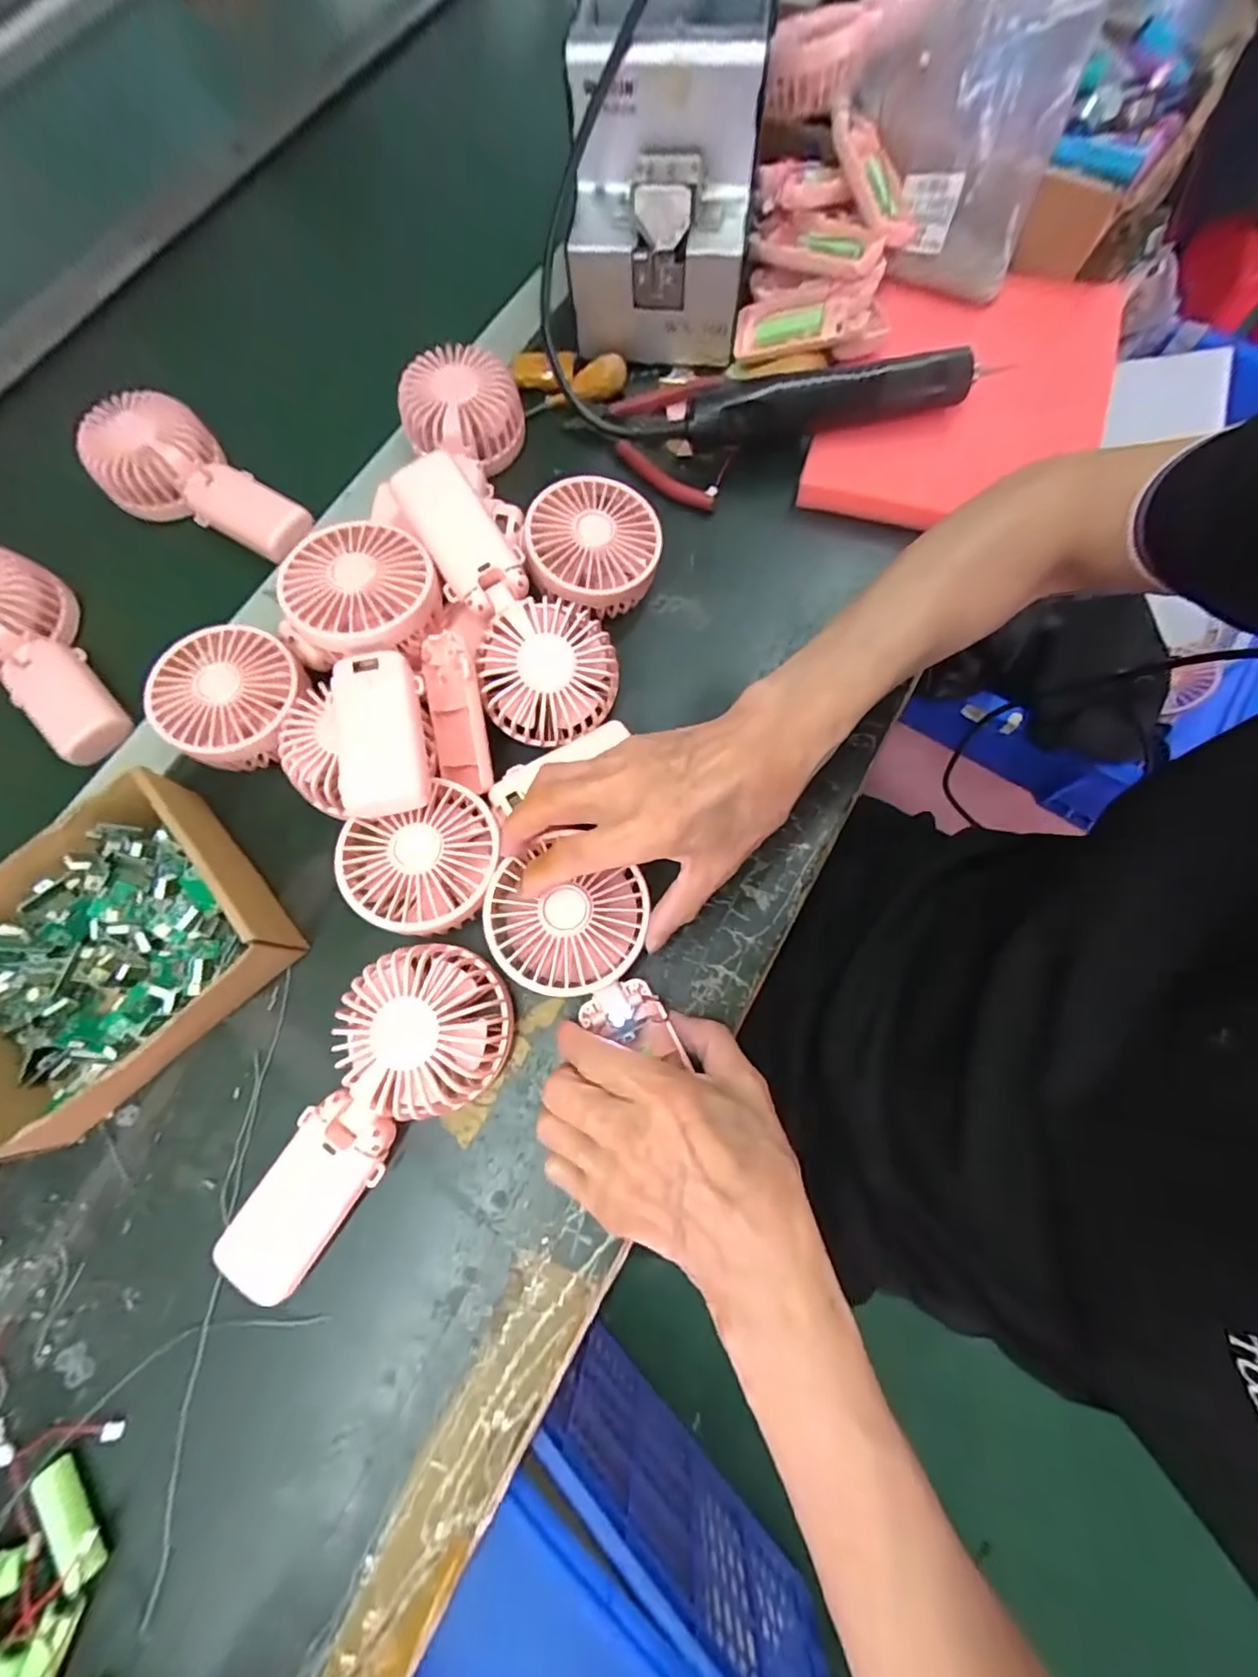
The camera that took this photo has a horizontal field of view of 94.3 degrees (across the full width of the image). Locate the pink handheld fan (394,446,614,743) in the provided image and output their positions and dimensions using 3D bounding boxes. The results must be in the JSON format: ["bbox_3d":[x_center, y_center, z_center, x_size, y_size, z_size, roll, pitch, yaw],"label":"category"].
[{"bbox_3d":[-0.077,-0.146,0.358,0.086,0.035,0.183,-32,93,-8],"label":"pink handheld fan"}]

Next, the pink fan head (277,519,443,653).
[{"bbox_3d":[-0.160,-0.149,0.355,0.085,0.033,0.088,-1,73,3],"label":"pink fan head"}]

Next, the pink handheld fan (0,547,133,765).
[{"bbox_3d":[-0.419,-0.125,0.409,0.088,0.040,0.178,-41,86,-11],"label":"pink handheld fan"}]

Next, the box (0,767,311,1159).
[{"bbox_3d":[-0.298,0.067,0.334,0.175,0.059,0.143,-39,75,-8],"label":"box"}]

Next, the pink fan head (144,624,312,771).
[{"bbox_3d":[-0.250,-0.090,0.371,0.086,0.035,0.083,-1,73,3],"label":"pink fan head"}]

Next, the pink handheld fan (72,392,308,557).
[{"bbox_3d":[-0.328,-0.265,0.436,0.175,0.050,0.086,37,79,13],"label":"pink handheld fan"}]

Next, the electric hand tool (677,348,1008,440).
[{"bbox_3d":[0.145,-0.322,0.421,0.208,0.035,0.027,-9,73,1],"label":"electric hand tool"}]

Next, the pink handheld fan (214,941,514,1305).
[{"bbox_3d":[-0.140,0.138,0.305,0.085,0.051,0.187,37,79,13],"label":"pink handheld fan"}]

